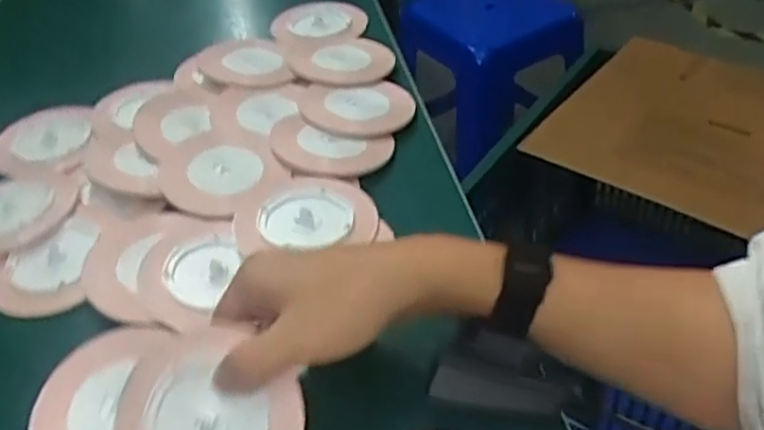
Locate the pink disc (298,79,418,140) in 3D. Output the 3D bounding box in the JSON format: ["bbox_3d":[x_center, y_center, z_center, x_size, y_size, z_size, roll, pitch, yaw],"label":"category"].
[{"bbox_3d":[-0.023,-0.096,0.646,0.099,0.012,0.082,-7,44,0],"label":"pink disc"}]

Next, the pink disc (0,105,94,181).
[{"bbox_3d":[-0.300,-0.062,0.638,0.086,0.011,0.101,-9,44,-2],"label":"pink disc"}]

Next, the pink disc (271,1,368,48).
[{"bbox_3d":[-0.069,-0.207,0.786,0.099,0.012,0.090,-3,42,2],"label":"pink disc"}]

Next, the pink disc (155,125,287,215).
[{"bbox_3d":[-0.131,-0.038,0.580,0.092,0.011,0.101,-4,44,4],"label":"pink disc"}]

